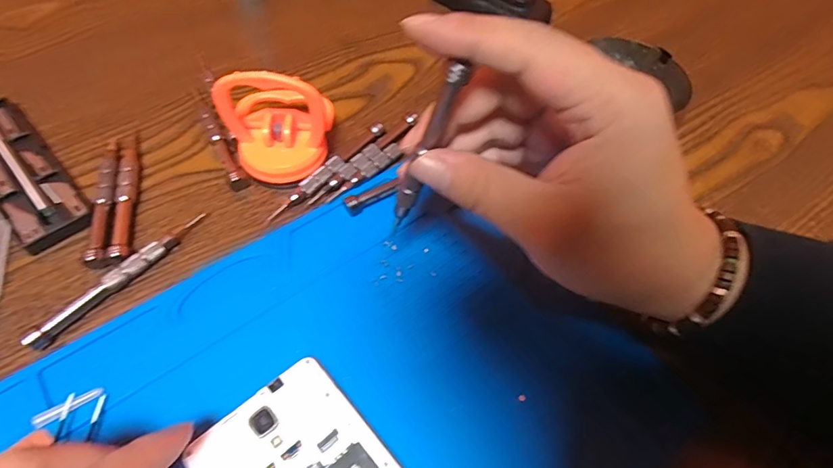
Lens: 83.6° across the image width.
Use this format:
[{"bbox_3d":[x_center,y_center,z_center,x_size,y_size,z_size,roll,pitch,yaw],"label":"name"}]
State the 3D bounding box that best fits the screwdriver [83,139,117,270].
[{"bbox_3d":[-0.185,-0.022,0.278,0.010,0.008,0.098,-11,59,-11],"label":"screwdriver"}]

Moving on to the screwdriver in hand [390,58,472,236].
[{"bbox_3d":[0.002,-0.032,0.203,0.011,0.092,0.008,-15,57,-38],"label":"screwdriver in hand"}]

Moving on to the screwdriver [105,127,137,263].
[{"bbox_3d":[-0.175,-0.026,0.282,0.010,0.009,0.102,-10,59,-11],"label":"screwdriver"}]

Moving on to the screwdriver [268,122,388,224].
[{"bbox_3d":[-0.055,-0.042,0.300,0.011,0.009,0.098,36,62,18],"label":"screwdriver"}]

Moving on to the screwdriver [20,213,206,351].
[{"bbox_3d":[-0.158,0.023,0.252,0.009,0.010,0.100,36,62,18],"label":"screwdriver"}]

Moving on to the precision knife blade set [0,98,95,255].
[{"bbox_3d":[-0.244,-0.040,0.286,0.038,0.008,0.129,-38,67,-25],"label":"precision knife blade set"}]

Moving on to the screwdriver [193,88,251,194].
[{"bbox_3d":[-0.136,-0.067,0.312,0.010,0.010,0.100,-27,63,-20],"label":"screwdriver"}]

